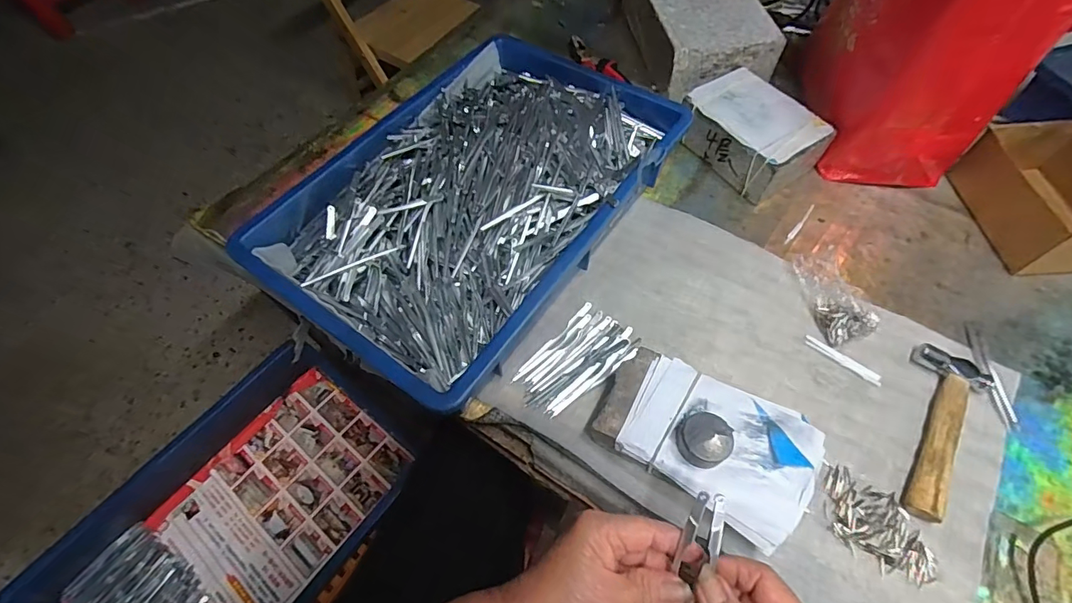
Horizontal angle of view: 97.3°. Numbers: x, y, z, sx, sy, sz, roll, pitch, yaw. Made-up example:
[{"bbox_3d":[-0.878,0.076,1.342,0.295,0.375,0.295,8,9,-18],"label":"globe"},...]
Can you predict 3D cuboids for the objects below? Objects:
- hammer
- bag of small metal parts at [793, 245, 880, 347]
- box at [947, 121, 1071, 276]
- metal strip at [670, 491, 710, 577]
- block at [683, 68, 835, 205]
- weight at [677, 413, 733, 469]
[{"bbox_3d":[0.345,0.111,0.410,0.054,0.021,0.155,31,65,17],"label":"hammer"},{"bbox_3d":[0.304,-0.010,0.472,0.056,0.037,0.092,-14,61,-7],"label":"bag of small metal parts"},{"bbox_3d":[0.560,-0.112,0.503,0.130,0.071,0.160,-7,60,-3],"label":"box"},{"bbox_3d":[0.088,0.166,0.289,0.008,0.006,0.102,16,87,10],"label":"metal strip"},{"bbox_3d":[0.258,-0.204,0.569,0.104,0.063,0.148,-33,64,-17],"label":"block"},{"bbox_3d":[0.131,0.109,0.369,0.038,0.023,0.039,-1,60,1],"label":"weight"}]

